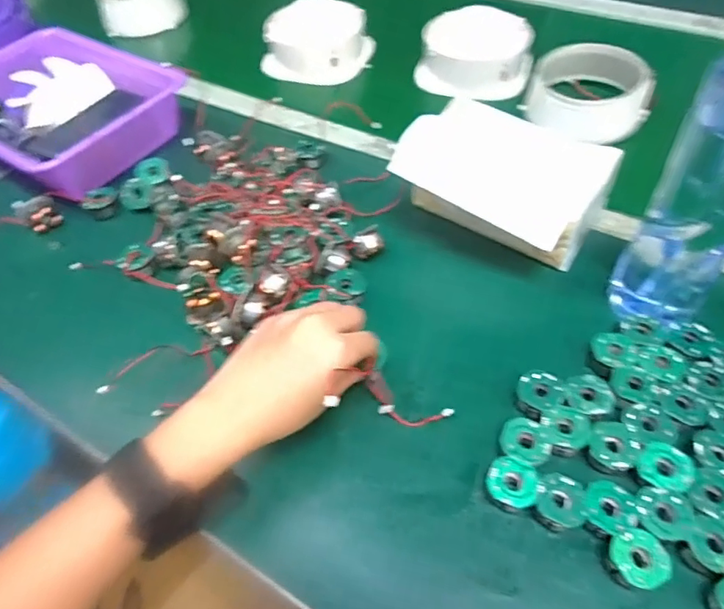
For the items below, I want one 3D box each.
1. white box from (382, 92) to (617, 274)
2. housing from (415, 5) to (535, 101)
[{"bbox_3d":[0.122,-0.103,0.460,0.159,0.080,0.135,31,62,25],"label":"white box"},{"bbox_3d":[0.143,-0.320,0.650,0.139,0.050,0.111,7,54,10],"label":"housing"}]

